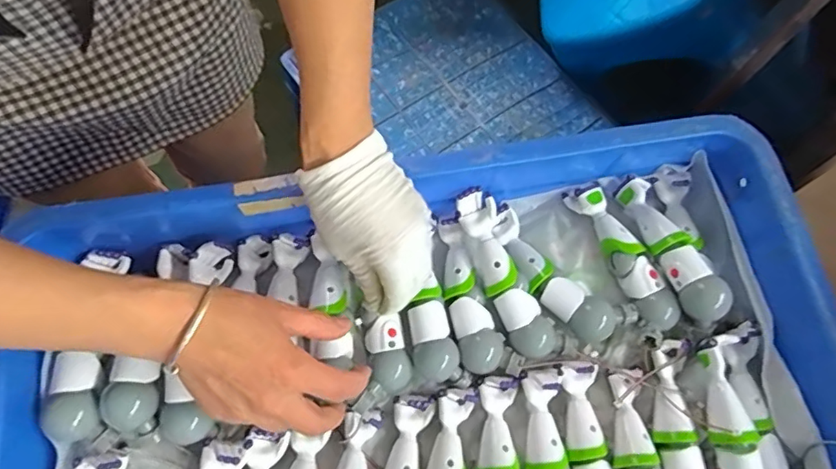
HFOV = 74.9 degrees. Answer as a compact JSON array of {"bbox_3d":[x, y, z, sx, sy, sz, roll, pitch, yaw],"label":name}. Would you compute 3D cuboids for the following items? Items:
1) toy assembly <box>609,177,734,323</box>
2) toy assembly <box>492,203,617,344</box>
[{"bbox_3d":[0.209,0.008,0.454,0.032,0.029,0.133,-17,58,-9],"label":"toy assembly"},{"bbox_3d":[0.107,0.035,0.463,0.038,0.027,0.136,-34,74,-14],"label":"toy assembly"}]

